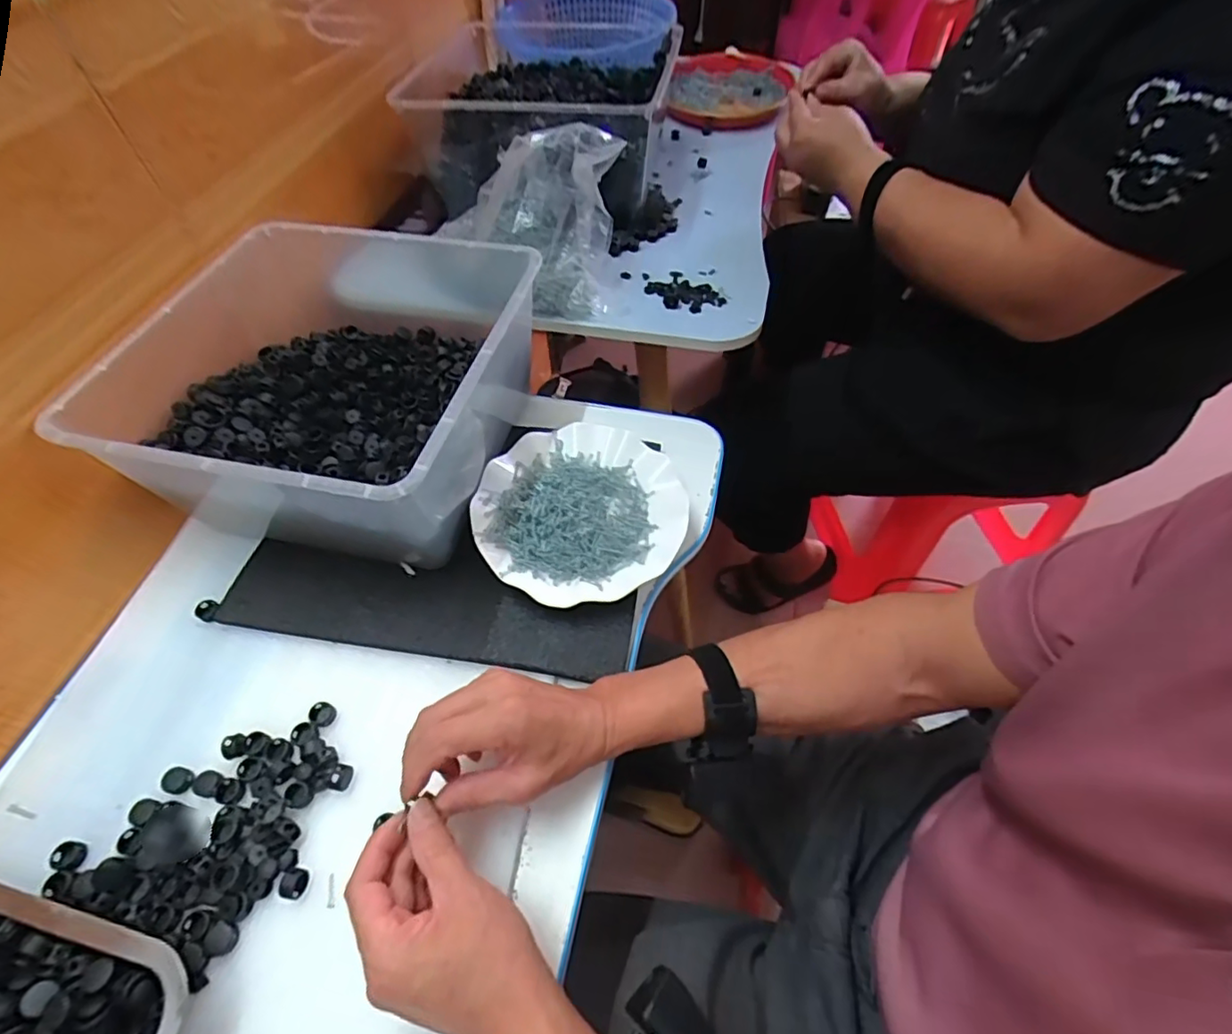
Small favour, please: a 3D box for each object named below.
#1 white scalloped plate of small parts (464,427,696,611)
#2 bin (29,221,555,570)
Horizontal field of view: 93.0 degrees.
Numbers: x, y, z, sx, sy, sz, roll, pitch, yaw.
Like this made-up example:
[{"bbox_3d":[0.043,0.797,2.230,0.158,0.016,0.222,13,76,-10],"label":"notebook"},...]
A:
[{"bbox_3d":[-0.031,-0.006,0.513,0.175,0.025,0.175,-1,55,1],"label":"white scalloped plate of small parts"},{"bbox_3d":[-0.243,-0.126,0.532,0.305,0.140,0.321,10,56,8],"label":"bin"}]

